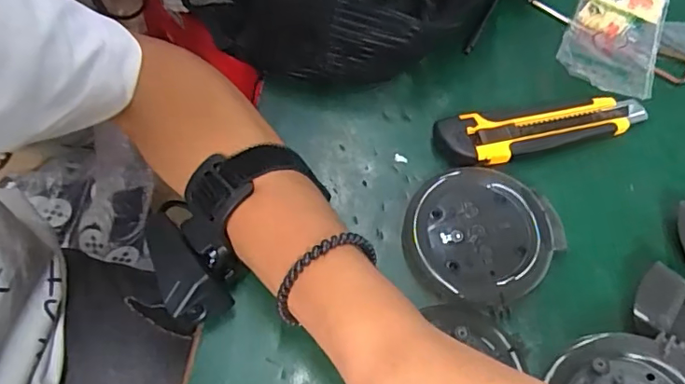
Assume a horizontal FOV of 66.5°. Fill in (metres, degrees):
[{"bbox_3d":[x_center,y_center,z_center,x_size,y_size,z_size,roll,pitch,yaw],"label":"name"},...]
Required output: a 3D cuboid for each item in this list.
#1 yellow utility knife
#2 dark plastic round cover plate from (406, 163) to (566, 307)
[{"bbox_3d":[0.145,-0.043,0.372,0.158,0.016,0.037,-8,65,-7],"label":"yellow utility knife"},{"bbox_3d":[0.085,0.028,0.333,0.088,0.017,0.096,1,64,-3],"label":"dark plastic round cover plate"}]

